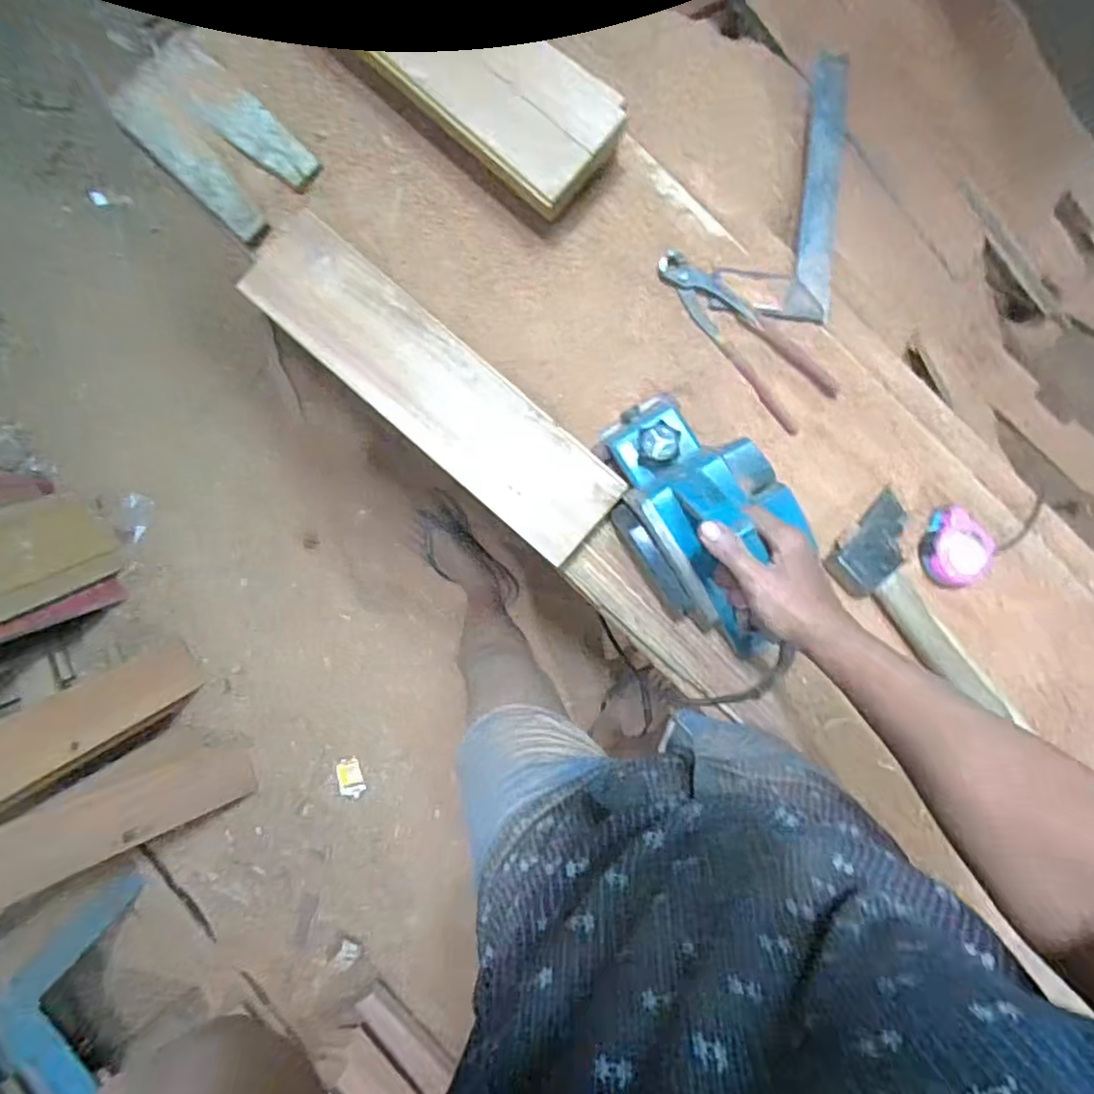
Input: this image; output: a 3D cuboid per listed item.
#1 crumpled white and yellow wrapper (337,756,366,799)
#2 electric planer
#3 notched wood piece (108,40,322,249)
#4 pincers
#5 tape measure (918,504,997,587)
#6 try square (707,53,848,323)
[{"bbox_3d":[-0.399,0.467,1.321,0.048,0.010,0.081,-10,92,1],"label":"crumpled white and yellow wrapper"},{"bbox_3d":[0.157,-0.023,0.615,0.145,0.137,0.265,-35,92,1],"label":"electric planer"},{"bbox_3d":[-0.340,-0.420,0.666,0.196,0.019,0.113,43,92,-2],"label":"notched wood piece"},{"bbox_3d":[0.205,-0.224,0.677,0.071,0.011,0.223,-43,92,2],"label":"pincers"},{"bbox_3d":[0.421,0.001,0.672,0.076,0.036,0.082,14,92,0],"label":"tape measure"},{"bbox_3d":[0.254,-0.392,0.693,0.121,0.023,0.308,8,83,2],"label":"try square"}]

